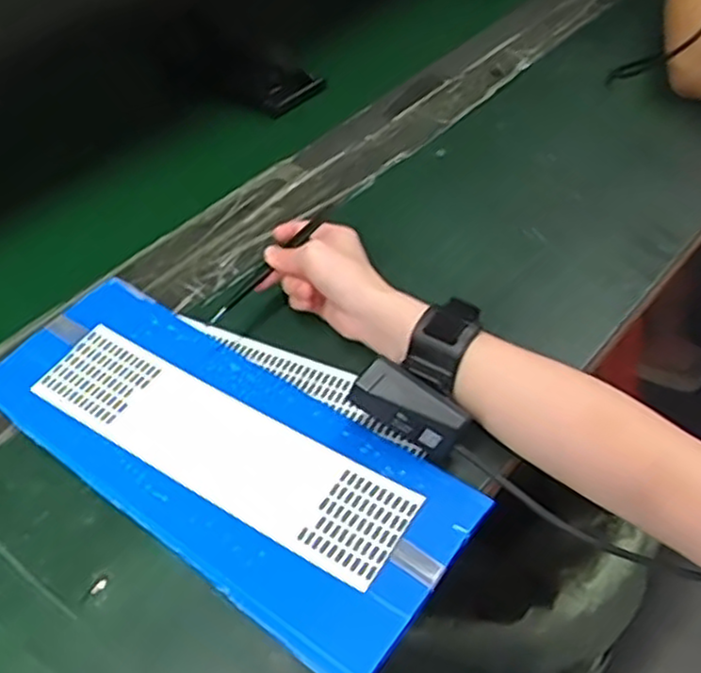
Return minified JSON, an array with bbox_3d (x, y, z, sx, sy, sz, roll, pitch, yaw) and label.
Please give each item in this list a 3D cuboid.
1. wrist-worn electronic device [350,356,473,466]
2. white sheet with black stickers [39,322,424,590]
[{"bbox_3d":[0.035,0.044,0.445,0.068,0.029,0.028,35,54,7],"label":"wrist-worn electronic device"},{"bbox_3d":[-0.084,0.065,0.464,0.263,0.004,0.066,25,56,23],"label":"white sheet with black stickers"}]

